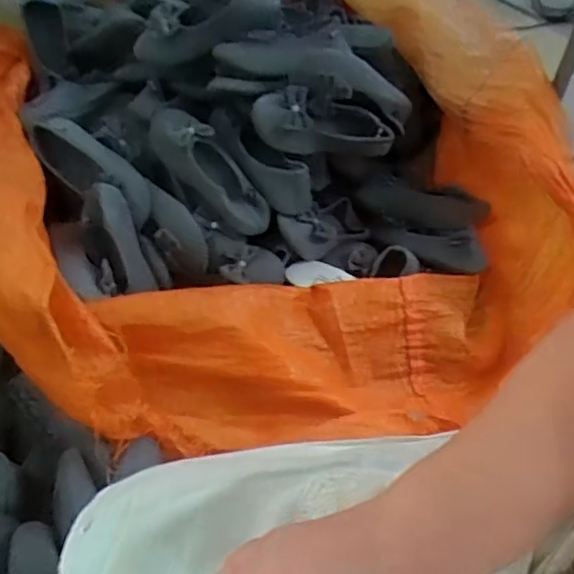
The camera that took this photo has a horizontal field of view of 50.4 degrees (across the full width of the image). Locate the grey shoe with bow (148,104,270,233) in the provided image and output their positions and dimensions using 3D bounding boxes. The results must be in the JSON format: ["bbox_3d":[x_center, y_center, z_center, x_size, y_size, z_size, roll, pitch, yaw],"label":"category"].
[{"bbox_3d":[-0.124,-0.186,0.971,0.085,0.052,0.255,-37,80,-29],"label":"grey shoe with bow"}]

